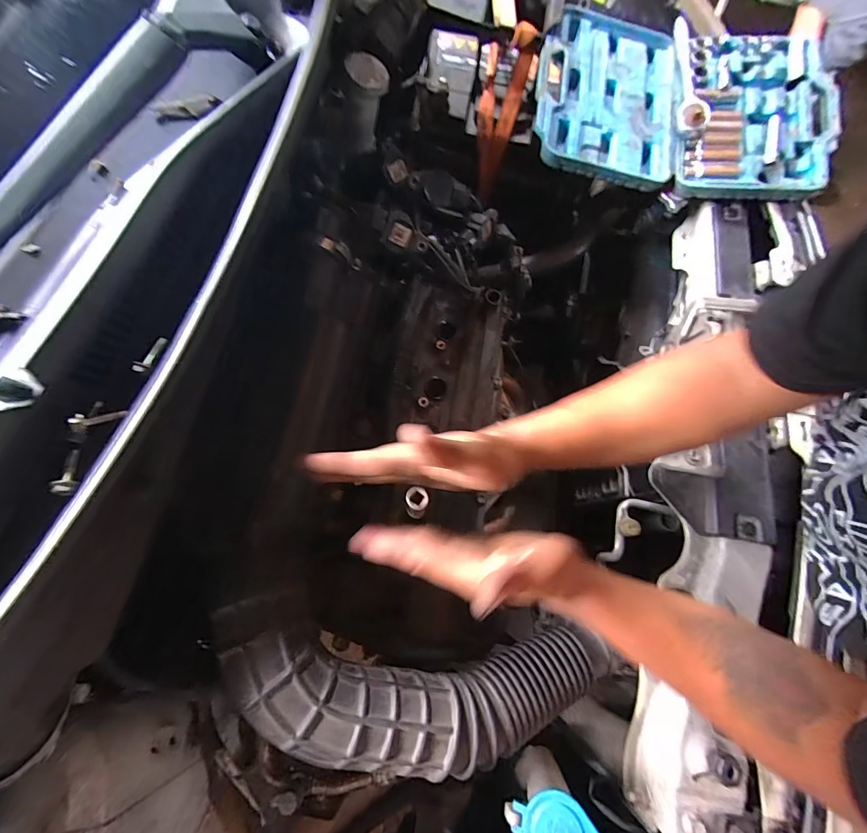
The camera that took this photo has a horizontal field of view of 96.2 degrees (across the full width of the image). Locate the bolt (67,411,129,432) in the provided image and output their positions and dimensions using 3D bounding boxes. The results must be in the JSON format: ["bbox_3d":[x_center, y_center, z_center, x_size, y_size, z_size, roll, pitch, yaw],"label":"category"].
[{"bbox_3d":[-0.212,0.001,0.247,0.028,0.006,0.008,-21,69,-45],"label":"bolt"}]

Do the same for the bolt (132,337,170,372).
[{"bbox_3d":[-0.190,-0.042,0.261,0.007,0.007,0.029,19,73,5],"label":"bolt"}]

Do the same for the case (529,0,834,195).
[{"bbox_3d":[0.340,-0.433,0.538,0.392,0.053,0.259,10,72,3],"label":"case"}]

